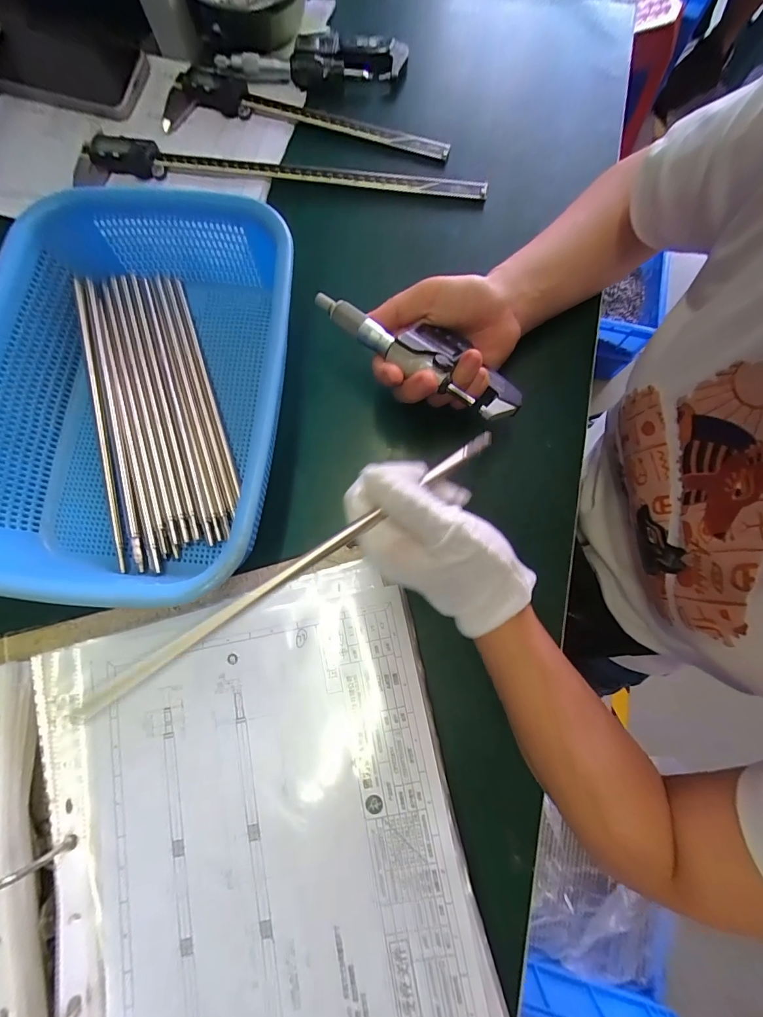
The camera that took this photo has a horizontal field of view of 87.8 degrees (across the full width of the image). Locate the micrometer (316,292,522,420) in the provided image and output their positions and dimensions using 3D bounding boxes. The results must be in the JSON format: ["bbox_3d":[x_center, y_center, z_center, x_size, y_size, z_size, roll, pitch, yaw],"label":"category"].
[{"bbox_3d":[0.026,-0.112,0.276,0.159,0.023,0.048,28,78,2],"label":"micrometer"}]

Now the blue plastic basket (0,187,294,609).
[{"bbox_3d":[-0.174,-0.075,0.294,0.207,0.084,0.280,4,76,1],"label":"blue plastic basket"}]

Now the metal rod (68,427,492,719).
[{"bbox_3d":[-0.029,0.021,0.200,0.238,0.004,0.009,-34,78,-19],"label":"metal rod"}]

